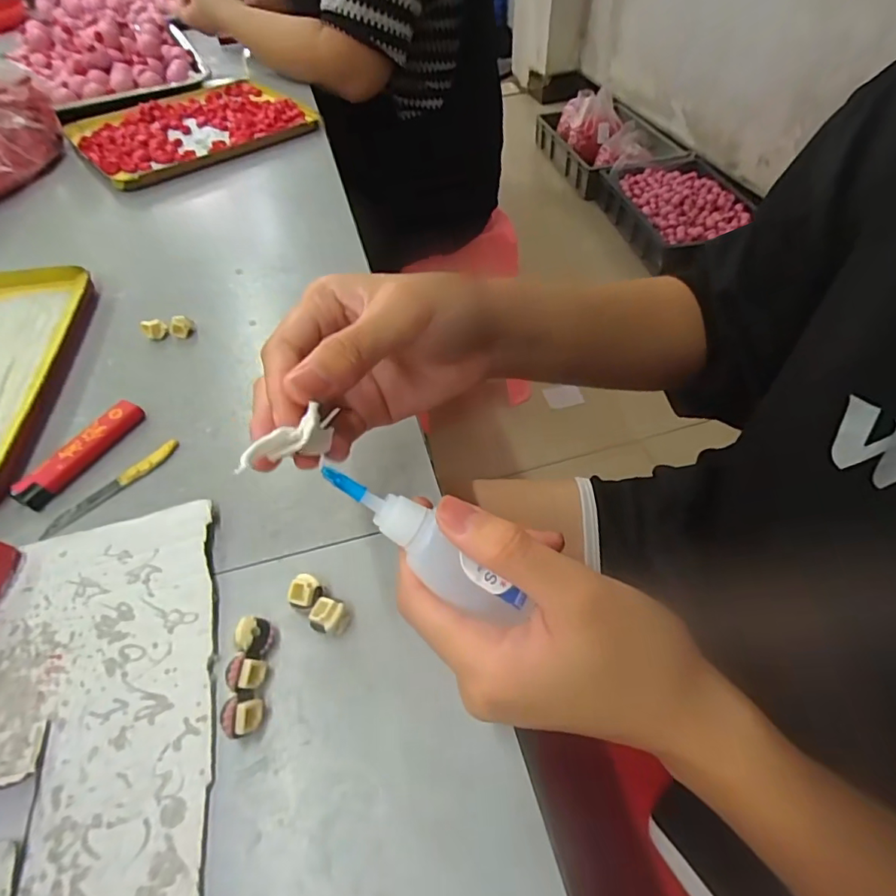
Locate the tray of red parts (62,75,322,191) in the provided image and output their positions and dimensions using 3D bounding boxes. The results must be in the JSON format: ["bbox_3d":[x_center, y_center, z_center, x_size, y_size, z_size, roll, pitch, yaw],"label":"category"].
[{"bbox_3d":[-0.306,-0.391,0.616,0.252,0.015,0.214,-37,59,-24],"label":"tray of red parts"}]

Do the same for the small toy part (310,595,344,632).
[{"bbox_3d":[-0.055,0.076,0.233,0.014,0.012,0.015,14,53,11],"label":"small toy part"}]

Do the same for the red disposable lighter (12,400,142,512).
[{"bbox_3d":[-0.213,0.002,0.299,0.017,0.011,0.077,22,54,17],"label":"red disposable lighter"}]

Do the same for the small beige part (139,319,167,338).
[{"bbox_3d":[-0.213,-0.086,0.373,0.015,0.014,0.010,-16,53,-13],"label":"small beige part"}]

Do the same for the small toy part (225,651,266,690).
[{"bbox_3d":[-0.085,0.096,0.218,0.013,0.013,0.014,6,51,4],"label":"small toy part"}]

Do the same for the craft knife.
[{"bbox_3d":[-0.188,0.022,0.290,0.010,0.006,0.080,34,58,24],"label":"craft knife"}]

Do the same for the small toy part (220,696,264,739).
[{"bbox_3d":[-0.082,0.109,0.207,0.014,0.015,0.014,-6,51,-5],"label":"small toy part"}]

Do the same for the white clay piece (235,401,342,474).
[{"bbox_3d":[-0.055,-0.003,0.177,0.037,0.019,0.007,-26,55,-32],"label":"white clay piece"}]

